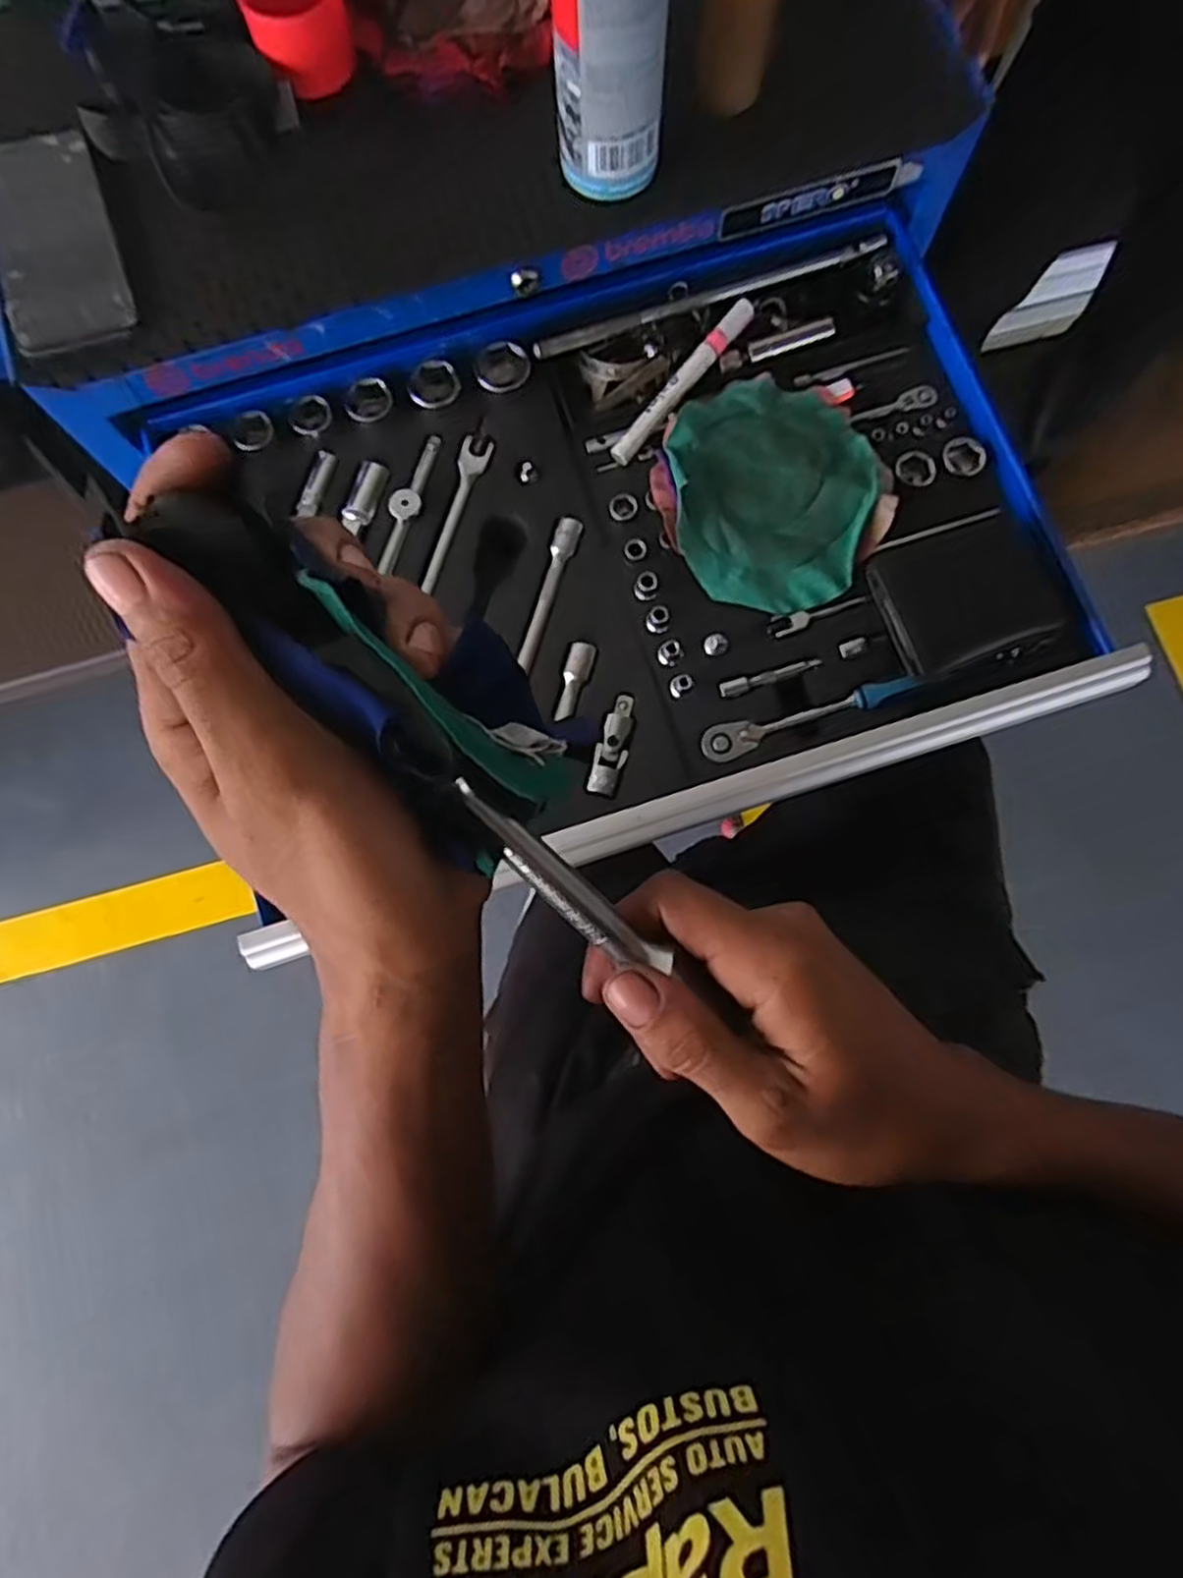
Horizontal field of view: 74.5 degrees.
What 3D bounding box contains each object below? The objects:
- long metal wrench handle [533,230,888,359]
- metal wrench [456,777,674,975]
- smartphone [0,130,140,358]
[{"bbox_3d":[0.092,-0.370,0.585,0.277,0.016,0.014,-19,79,-3],"label":"long metal wrench handle"},{"bbox_3d":[-0.010,0.031,0.252,0.013,0.007,0.091,-47,108,-8],"label":"metal wrench"},{"bbox_3d":[-0.354,-0.362,0.511,0.075,0.011,0.162,-19,79,-3],"label":"smartphone"}]

